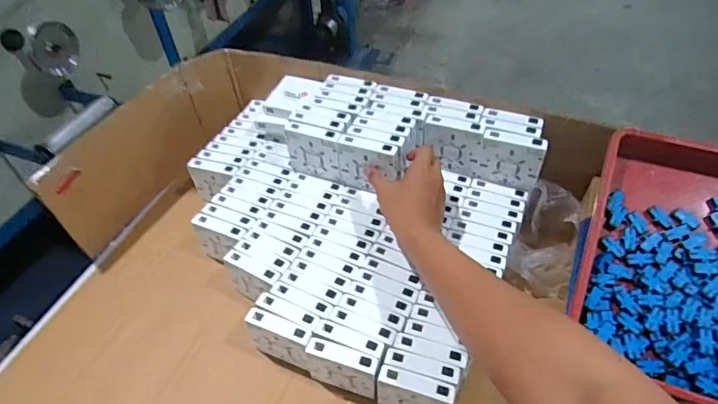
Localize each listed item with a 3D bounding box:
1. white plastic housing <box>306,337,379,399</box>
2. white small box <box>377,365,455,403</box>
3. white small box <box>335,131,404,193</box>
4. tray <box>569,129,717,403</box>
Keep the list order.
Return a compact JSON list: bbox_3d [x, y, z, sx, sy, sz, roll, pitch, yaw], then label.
[{"bbox_3d":[-0.019,0.202,0.555,0.087,0.075,0.023,13,50,14],"label":"white plastic housing"},{"bbox_3d":[0.065,0.225,0.531,0.085,0.068,0.025,12,49,14],"label":"white small box"},{"bbox_3d":[0.015,-0.052,0.668,0.090,0.082,0.022,16,51,17],"label":"white small box"},{"bbox_3d":[0.405,0.070,0.557,0.236,0.055,0.321,15,74,20],"label":"tray"}]

